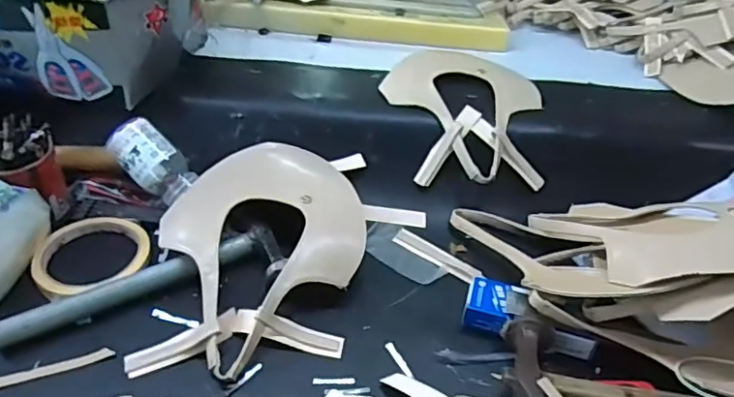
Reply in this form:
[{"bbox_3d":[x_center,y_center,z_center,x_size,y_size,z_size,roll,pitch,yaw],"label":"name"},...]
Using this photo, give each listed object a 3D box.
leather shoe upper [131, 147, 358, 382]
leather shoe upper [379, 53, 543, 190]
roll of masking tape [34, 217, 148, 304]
[{"bbox_3d":[-0.095,0.038,0.505,0.182,0.051,0.239,0,40,-9],"label":"leather shoe upper"},{"bbox_3d":[0.102,-0.091,0.629,0.169,0.059,0.183,6,39,2],"label":"leather shoe upper"},{"bbox_3d":[-0.239,0.049,0.503,0.091,0.016,0.102,6,39,1],"label":"roll of masking tape"}]

